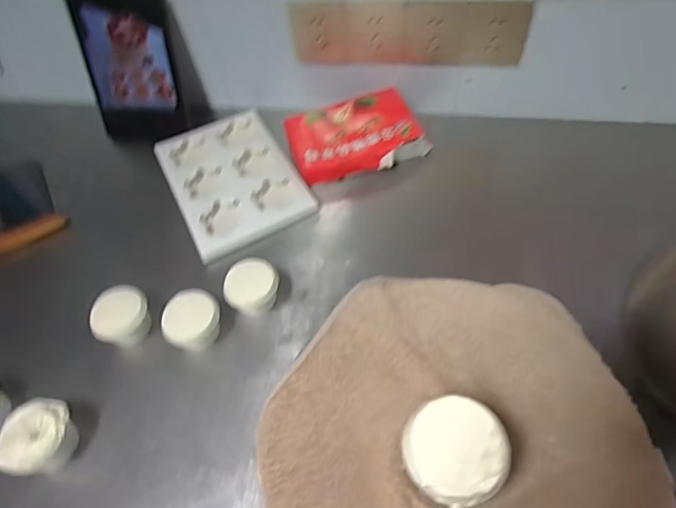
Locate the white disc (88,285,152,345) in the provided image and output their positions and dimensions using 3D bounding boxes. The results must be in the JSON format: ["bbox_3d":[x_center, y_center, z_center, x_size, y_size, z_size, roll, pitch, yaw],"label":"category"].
[{"bbox_3d":[-0.265,0.077,0.574,0.069,0.057,0.056,-23,57,-11],"label":"white disc"}]

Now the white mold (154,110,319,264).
[{"bbox_3d":[-0.163,-0.114,0.712,0.176,0.026,0.251,-27,57,-14],"label":"white mold"}]

